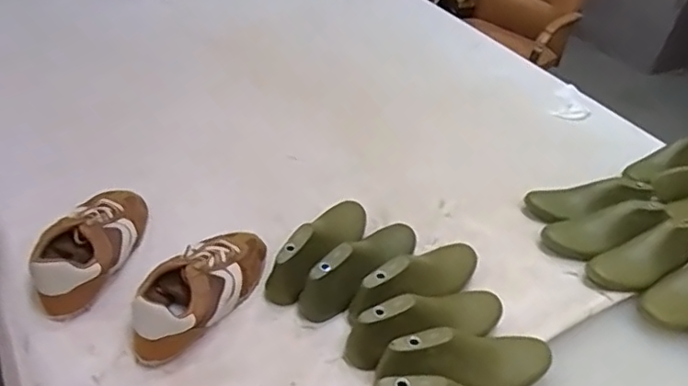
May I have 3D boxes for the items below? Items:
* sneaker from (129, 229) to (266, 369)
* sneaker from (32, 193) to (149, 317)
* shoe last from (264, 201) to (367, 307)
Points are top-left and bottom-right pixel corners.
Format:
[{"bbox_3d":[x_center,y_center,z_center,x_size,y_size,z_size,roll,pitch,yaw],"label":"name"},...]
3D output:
[{"bbox_3d":[-0.187,0.118,0.781,0.086,0.071,0.240,24,40,18],"label":"sneaker"},{"bbox_3d":[-0.347,0.062,0.811,0.097,0.074,0.232,6,38,-4],"label":"sneaker"},{"bbox_3d":[-0.030,0.068,0.872,0.069,0.080,0.226,21,39,15],"label":"shoe last"}]

